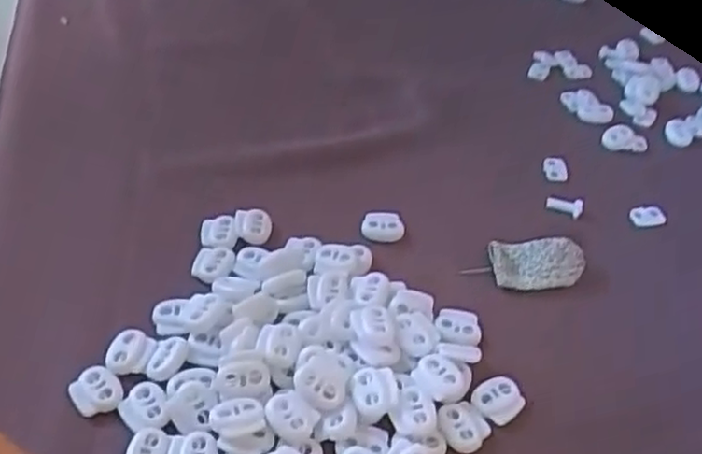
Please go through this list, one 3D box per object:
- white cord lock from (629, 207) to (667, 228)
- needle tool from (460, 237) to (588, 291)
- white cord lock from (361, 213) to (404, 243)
[{"bbox_3d":[0.166,-0.006,0.408,0.020,0.006,0.010,1,45,-3],"label":"white cord lock"},{"bbox_3d":[0.089,0.018,0.372,0.059,0.014,0.029,4,45,0],"label":"needle tool"},{"bbox_3d":[0.017,0.000,0.392,0.023,0.013,0.009,3,45,-1],"label":"white cord lock"}]

